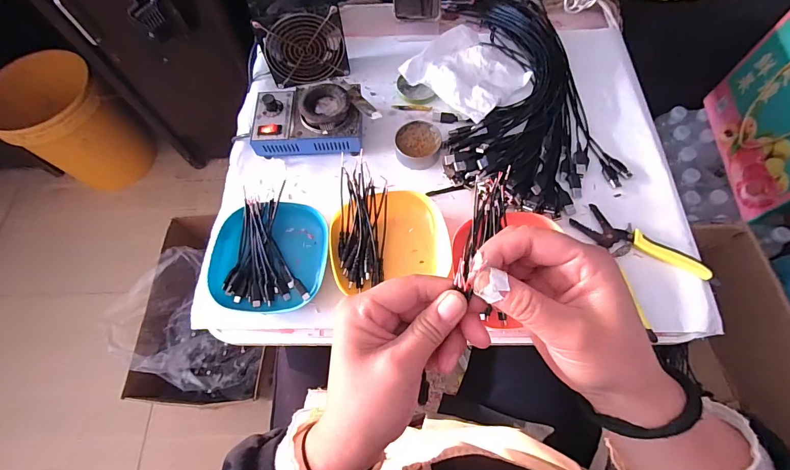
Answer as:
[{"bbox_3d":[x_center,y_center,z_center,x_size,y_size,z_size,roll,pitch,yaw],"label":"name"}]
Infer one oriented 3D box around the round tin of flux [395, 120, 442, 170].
[{"bbox_3d":[0.033,-0.127,0.532,0.062,0.021,0.065,-1,67,3],"label":"round tin of flux"}]

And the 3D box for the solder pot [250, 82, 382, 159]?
[{"bbox_3d":[-0.112,-0.166,0.538,0.173,0.062,0.108,-1,67,2],"label":"solder pot"}]

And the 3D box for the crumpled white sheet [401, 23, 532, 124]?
[{"bbox_3d":[0.116,-0.250,0.574,0.154,0.032,0.150,42,75,18],"label":"crumpled white sheet"}]

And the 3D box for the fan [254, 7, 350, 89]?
[{"bbox_3d":[-0.133,-0.280,0.556,0.117,0.109,0.035,-12,67,-2],"label":"fan"}]

